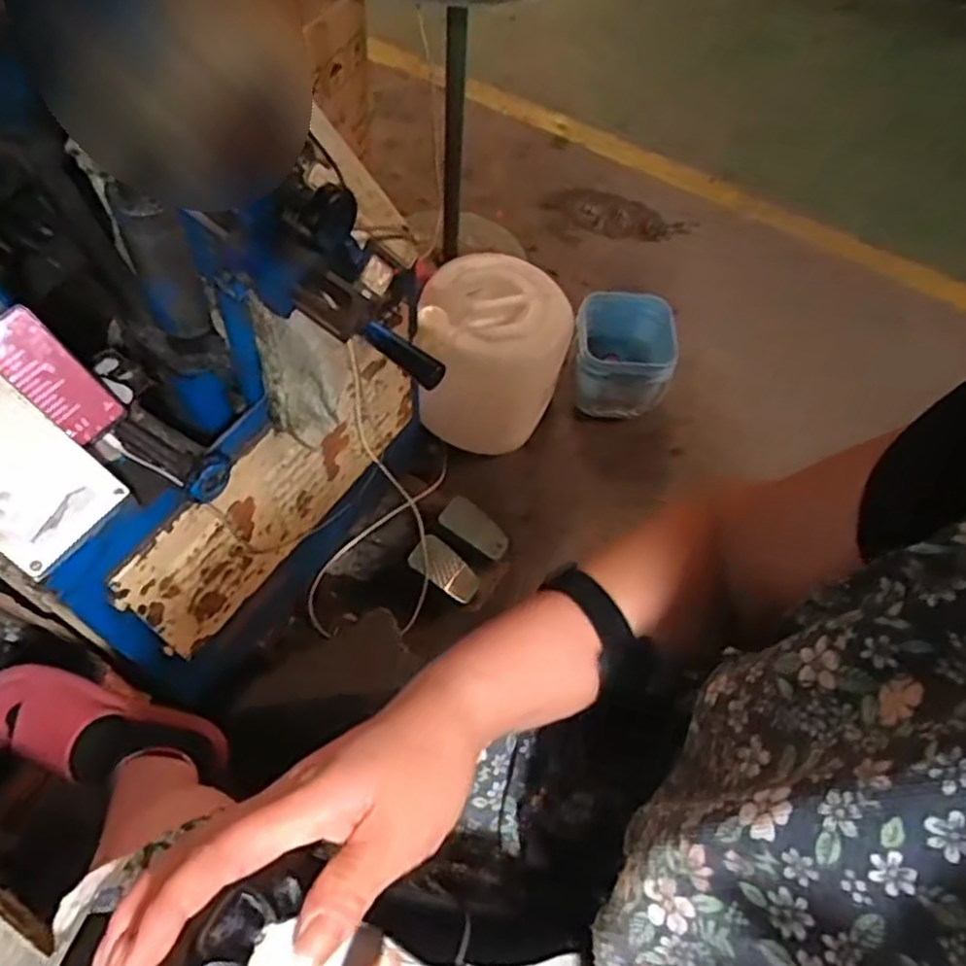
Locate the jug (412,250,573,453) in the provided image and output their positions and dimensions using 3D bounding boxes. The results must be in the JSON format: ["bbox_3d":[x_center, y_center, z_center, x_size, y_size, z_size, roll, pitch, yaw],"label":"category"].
[{"bbox_3d":[0.017,-0.252,1.478,0.288,0.299,0.284,12,60,3],"label":"jug"}]

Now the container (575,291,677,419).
[{"bbox_3d":[0.321,-0.291,1.634,0.238,0.181,0.214,5,60,-1],"label":"container"}]

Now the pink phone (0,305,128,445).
[{"bbox_3d":[-0.476,-0.117,0.798,0.067,0.155,0.017,-38,35,-6],"label":"pink phone"}]

